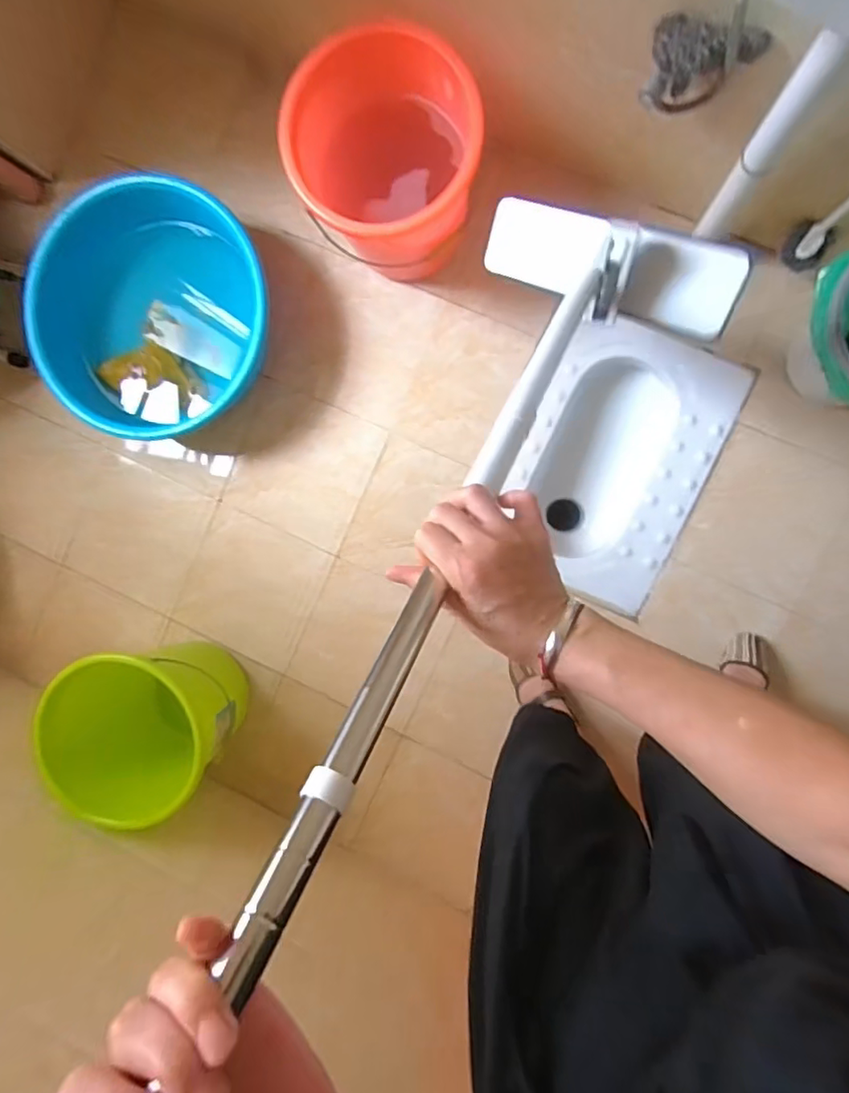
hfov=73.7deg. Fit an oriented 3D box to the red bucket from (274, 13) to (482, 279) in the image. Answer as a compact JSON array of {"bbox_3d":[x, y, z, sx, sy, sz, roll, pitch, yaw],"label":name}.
[{"bbox_3d":[-0.061,-0.667,1.017,0.297,0.269,0.291,0,93,7],"label":"red bucket"}]

